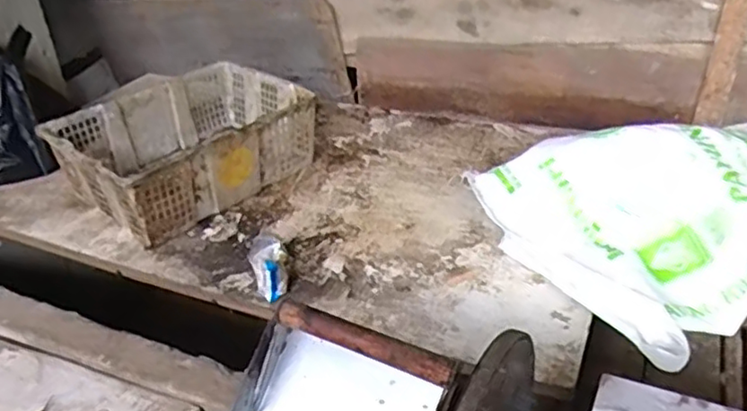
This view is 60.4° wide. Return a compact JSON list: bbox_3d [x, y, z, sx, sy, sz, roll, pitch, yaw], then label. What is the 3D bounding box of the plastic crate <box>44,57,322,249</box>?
[{"bbox_3d":[-0.386,-0.128,1.364,0.333,0.164,0.485,24,42,36],"label":"plastic crate"}]

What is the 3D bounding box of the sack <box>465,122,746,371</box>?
[{"bbox_3d":[0.530,0.019,1.003,0.633,0.199,0.406,-8,33,-8],"label":"sack"}]

